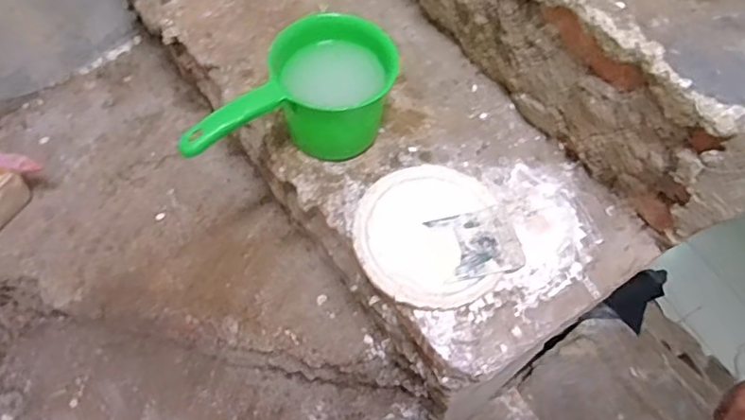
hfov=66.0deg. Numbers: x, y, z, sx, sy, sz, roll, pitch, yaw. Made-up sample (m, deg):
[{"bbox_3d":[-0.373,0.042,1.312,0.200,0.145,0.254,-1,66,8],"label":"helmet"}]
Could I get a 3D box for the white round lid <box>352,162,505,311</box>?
[{"bbox_3d":[0.058,0.024,0.650,0.151,0.014,0.172,5,63,1],"label":"white round lid"}]

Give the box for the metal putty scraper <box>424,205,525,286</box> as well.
[{"bbox_3d":[0.119,0.037,0.644,0.089,0.009,0.077,-12,64,-8],"label":"metal putty scraper"}]

